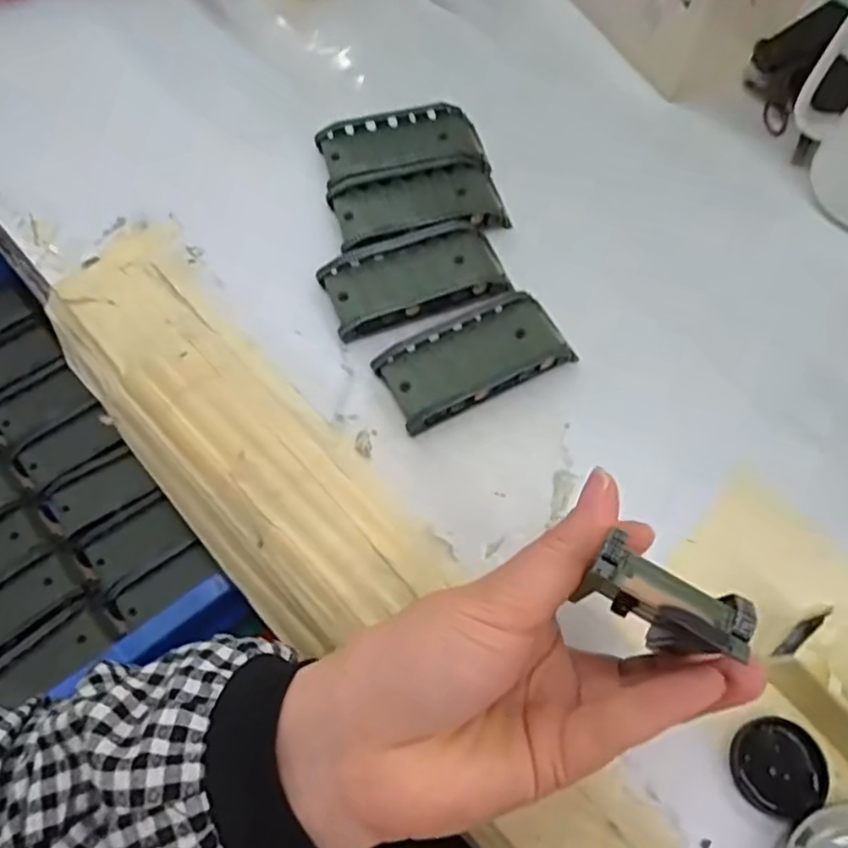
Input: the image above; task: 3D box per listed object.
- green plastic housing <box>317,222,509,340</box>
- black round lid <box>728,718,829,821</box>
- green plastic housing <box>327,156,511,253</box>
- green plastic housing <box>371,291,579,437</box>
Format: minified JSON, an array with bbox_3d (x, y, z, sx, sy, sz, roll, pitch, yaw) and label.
[{"bbox_3d":[-0.004,-0.077,0.353,0.094,0.012,0.049,-18,67,-9],"label":"green plastic housing"},{"bbox_3d":[0.141,0.136,0.264,0.035,0.006,0.035,0,65,-1],"label":"black round lid"},{"bbox_3d":[-0.003,-0.125,0.375,0.095,0.014,0.049,-14,66,-7],"label":"green plastic housing"},{"bbox_3d":[0.026,-0.033,0.335,0.093,0.016,0.046,-25,68,-12],"label":"green plastic housing"}]

